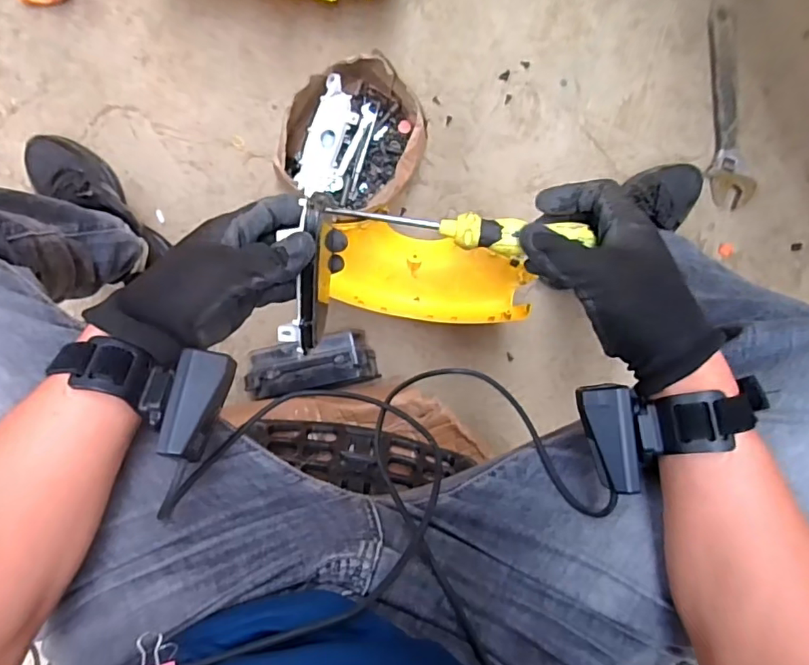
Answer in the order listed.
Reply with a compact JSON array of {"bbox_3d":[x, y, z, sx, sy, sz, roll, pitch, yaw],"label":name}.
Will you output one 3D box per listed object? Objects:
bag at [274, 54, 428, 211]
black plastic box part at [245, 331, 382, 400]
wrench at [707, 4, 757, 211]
[{"bbox_3d":[-0.067,-0.271,0.728,0.177,0.096,0.198,19,93,-5],"label":"bag"},{"bbox_3d":[-0.131,0.046,0.742,0.177,0.040,0.072,-7,95,-3],"label":"black plastic box part"},{"bbox_3d":[0.498,-0.348,0.804,0.061,0.022,0.303,-9,95,-3],"label":"wrench"}]

